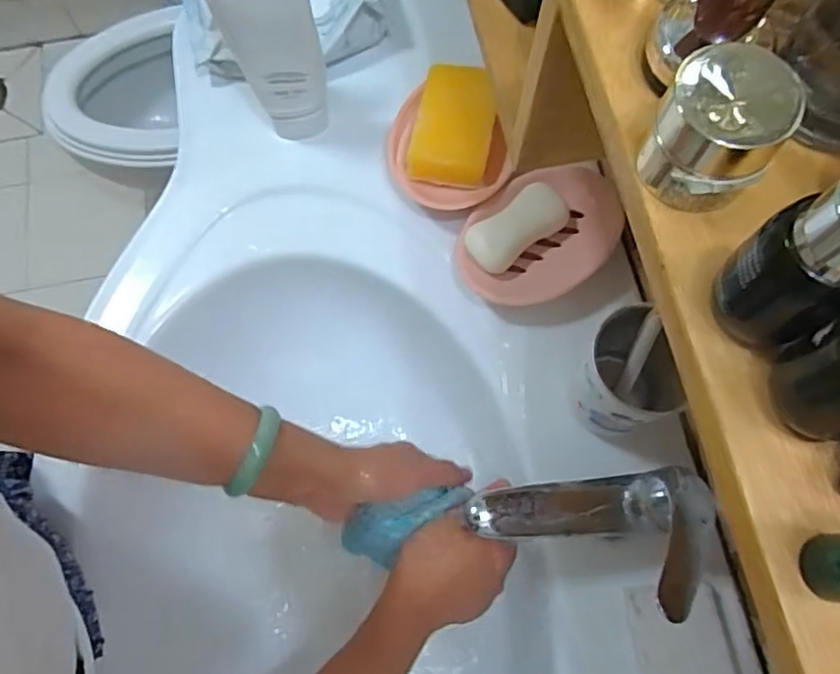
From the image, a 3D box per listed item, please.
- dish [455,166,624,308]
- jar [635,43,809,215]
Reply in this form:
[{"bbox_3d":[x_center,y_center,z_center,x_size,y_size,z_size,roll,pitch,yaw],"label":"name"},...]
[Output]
[{"bbox_3d":[0.103,-0.083,0.552,0.148,0.046,0.106,-35,75,-11],"label":"dish"},{"bbox_3d":[0.098,-0.069,0.214,0.039,0.040,0.039,0,72,0],"label":"jar"}]

